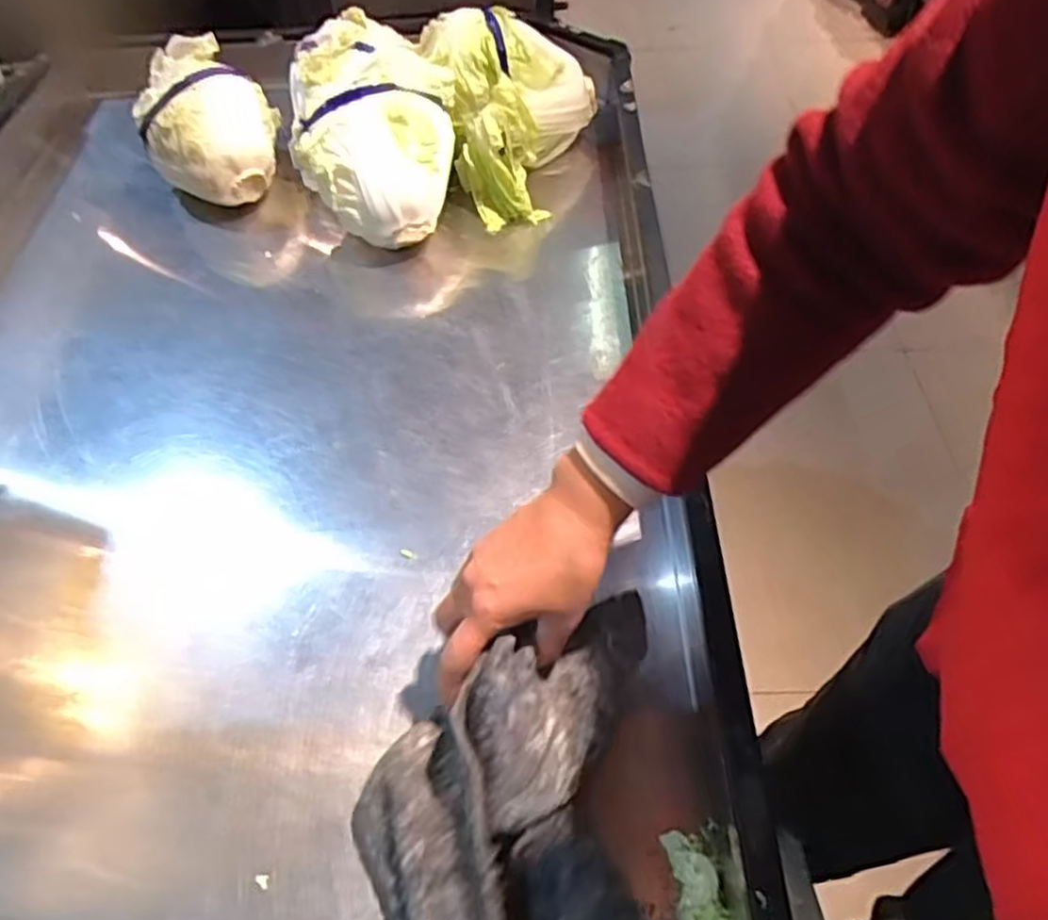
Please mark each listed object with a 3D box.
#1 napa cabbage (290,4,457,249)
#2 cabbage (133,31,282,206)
[{"bbox_3d":[-0.175,-0.388,0.829,0.171,0.125,0.312,-14,53,-7],"label":"napa cabbage"},{"bbox_3d":[-0.362,-0.381,0.858,0.151,0.163,0.141,-23,54,-13],"label":"cabbage"}]

